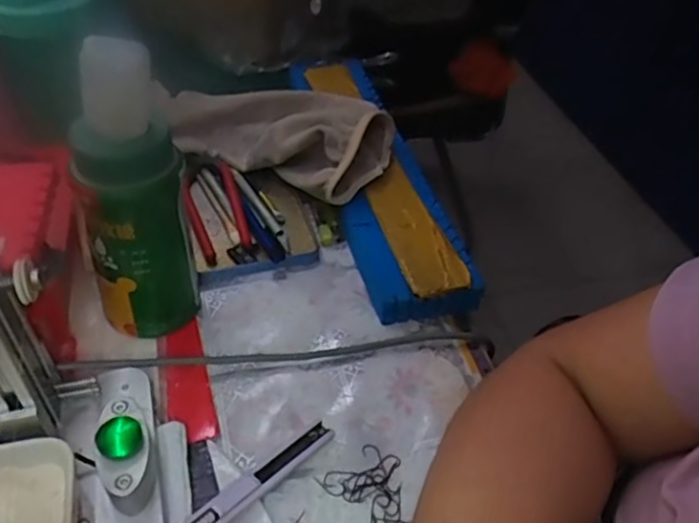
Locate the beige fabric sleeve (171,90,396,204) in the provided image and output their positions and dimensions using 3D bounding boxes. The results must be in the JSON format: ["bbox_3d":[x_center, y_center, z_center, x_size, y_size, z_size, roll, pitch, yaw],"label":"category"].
[{"bbox_3d":[-0.066,-0.117,0.553,0.215,0.071,0.102,21,47,14],"label":"beige fabric sleeve"}]

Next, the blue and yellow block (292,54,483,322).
[{"bbox_3d":[0.016,-0.089,0.557,0.080,0.039,0.335,-9,47,-15],"label":"blue and yellow block"}]

